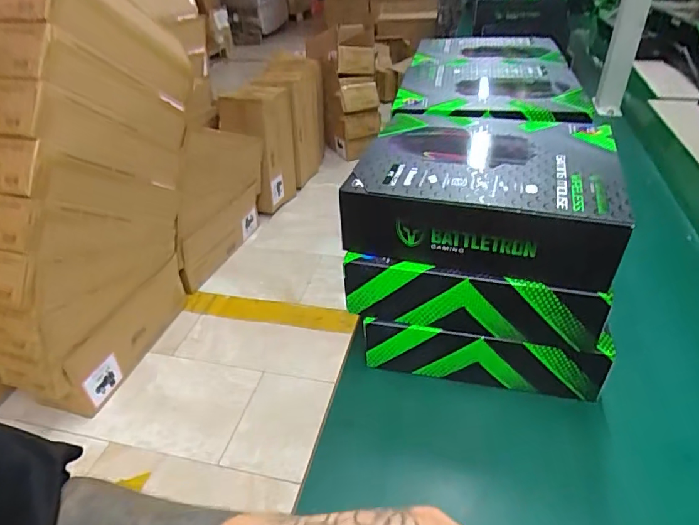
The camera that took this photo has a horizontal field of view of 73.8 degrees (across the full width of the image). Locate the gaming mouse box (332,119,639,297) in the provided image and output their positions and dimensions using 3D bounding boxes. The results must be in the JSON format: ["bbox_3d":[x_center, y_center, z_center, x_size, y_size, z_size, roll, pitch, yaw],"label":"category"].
[{"bbox_3d":[0.103,-0.060,0.362,0.182,0.057,0.154,11,38,17],"label":"gaming mouse box"}]

